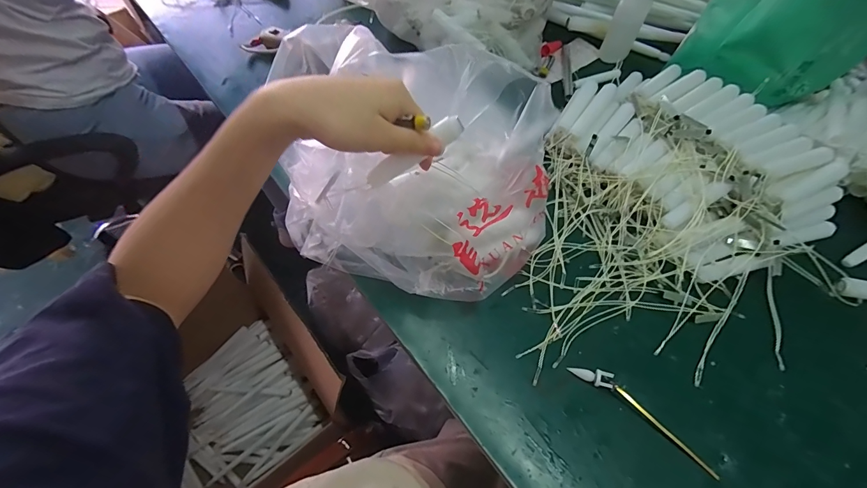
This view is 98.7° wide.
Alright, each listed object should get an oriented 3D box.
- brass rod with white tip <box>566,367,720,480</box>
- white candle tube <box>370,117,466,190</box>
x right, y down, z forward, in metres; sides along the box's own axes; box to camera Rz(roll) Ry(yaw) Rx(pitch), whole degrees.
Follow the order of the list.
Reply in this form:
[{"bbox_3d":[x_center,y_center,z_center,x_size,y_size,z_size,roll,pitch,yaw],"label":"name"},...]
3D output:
[{"bbox_3d":[0.186,0.147,0.326,0.136,0.010,0.017,34,65,18],"label":"brass rod with white tip"},{"bbox_3d":[-0.017,-0.075,0.309,0.092,0.022,0.015,-31,59,18],"label":"white candle tube"}]

